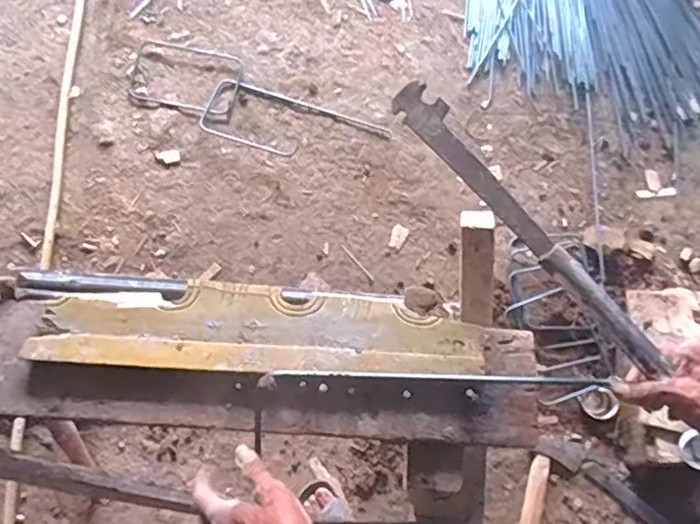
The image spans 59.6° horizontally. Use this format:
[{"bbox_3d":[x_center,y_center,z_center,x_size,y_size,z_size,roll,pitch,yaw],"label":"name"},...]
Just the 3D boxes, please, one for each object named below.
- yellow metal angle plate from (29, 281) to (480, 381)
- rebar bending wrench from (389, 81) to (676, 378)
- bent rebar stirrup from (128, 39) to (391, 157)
[{"bbox_3d":[-0.086,0.073,0.620,0.440,0.023,0.091,4,73,2],"label":"yellow metal angle plate"},{"bbox_3d":[0.233,0.037,0.571,0.034,0.021,0.564,-37,76,-10],"label":"rebar bending wrench"},{"bbox_3d":[-0.245,-0.382,1.497,0.654,0.015,0.206,26,72,7],"label":"bent rebar stirrup"}]

